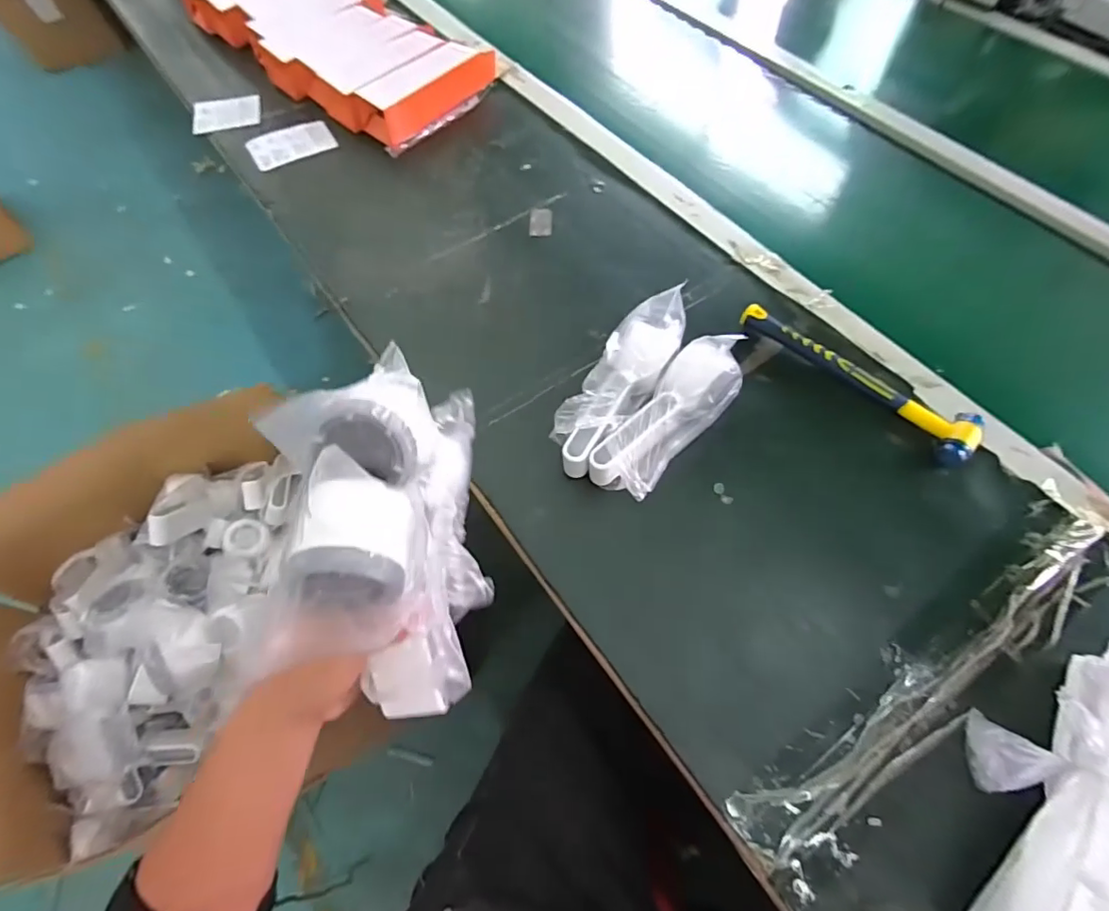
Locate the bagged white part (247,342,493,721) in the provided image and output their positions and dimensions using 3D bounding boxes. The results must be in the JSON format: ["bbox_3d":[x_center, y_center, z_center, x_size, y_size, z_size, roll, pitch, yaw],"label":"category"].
[{"bbox_3d":[-0.092,0.045,0.317,0.079,0.152,0.190,-3,62,0],"label":"bagged white part"}]

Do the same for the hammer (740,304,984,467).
[{"bbox_3d":[0.300,-0.082,0.546,0.061,0.029,0.243,-39,68,-17],"label":"hammer"}]

